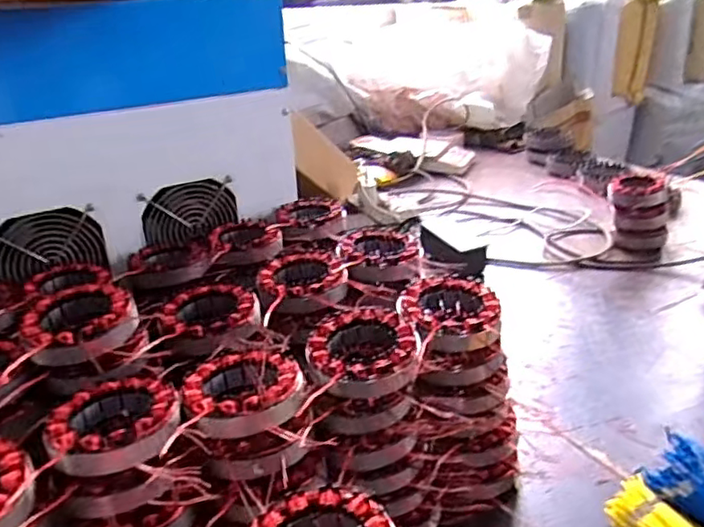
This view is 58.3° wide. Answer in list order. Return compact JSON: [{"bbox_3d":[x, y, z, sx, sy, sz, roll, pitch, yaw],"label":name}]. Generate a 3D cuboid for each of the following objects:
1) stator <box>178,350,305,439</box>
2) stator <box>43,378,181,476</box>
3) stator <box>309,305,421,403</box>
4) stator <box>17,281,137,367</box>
[{"bbox_3d":[-0.079,0.093,0.465,0.085,0.025,0.090,-6,24,-10],"label":"stator"},{"bbox_3d":[-0.161,0.110,0.431,0.085,0.023,0.094,-7,24,-12],"label":"stator"},{"bbox_3d":[0.009,0.070,0.502,0.087,0.029,0.094,0,24,3],"label":"stator"},{"bbox_3d":[-0.219,0.051,0.511,0.082,0.035,0.093,-18,28,-32],"label":"stator"}]

